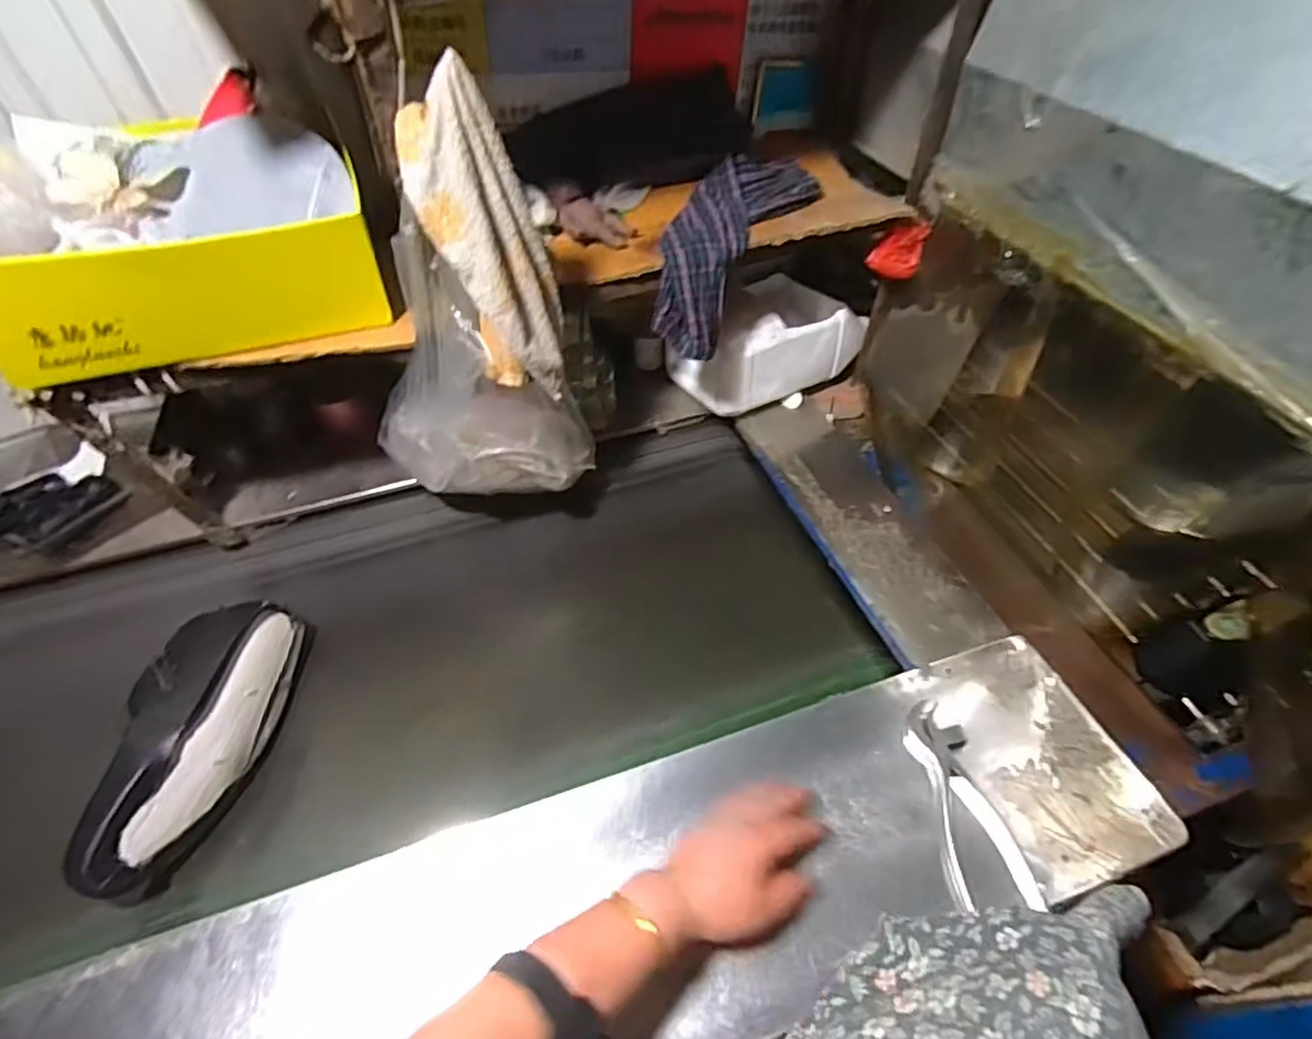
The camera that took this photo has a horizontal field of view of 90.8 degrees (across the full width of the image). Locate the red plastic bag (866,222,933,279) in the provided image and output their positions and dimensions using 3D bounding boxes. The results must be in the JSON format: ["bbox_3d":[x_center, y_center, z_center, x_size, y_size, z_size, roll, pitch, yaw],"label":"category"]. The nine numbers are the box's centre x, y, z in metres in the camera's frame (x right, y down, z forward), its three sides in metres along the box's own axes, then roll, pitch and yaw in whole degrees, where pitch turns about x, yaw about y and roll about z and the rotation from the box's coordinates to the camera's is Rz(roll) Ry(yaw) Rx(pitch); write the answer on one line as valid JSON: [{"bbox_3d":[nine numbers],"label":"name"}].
[{"bbox_3d":[0.306,-0.341,0.817,0.058,0.056,0.047,27,55,22],"label":"red plastic bag"}]

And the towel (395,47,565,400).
[{"bbox_3d":[-0.149,-0.239,0.579,0.110,0.248,0.076,-12,50,-9],"label":"towel"}]

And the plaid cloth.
[{"bbox_3d":[0.091,-0.342,0.786,0.122,0.095,0.304,22,71,19],"label":"plaid cloth"}]

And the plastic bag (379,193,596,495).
[{"bbox_3d":[-0.216,-0.150,0.703,0.258,0.324,0.122,-3,50,-1],"label":"plastic bag"}]

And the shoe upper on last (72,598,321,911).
[{"bbox_3d":[-0.459,0.211,0.628,0.125,0.089,0.264,-2,50,0],"label":"shoe upper on last"}]

